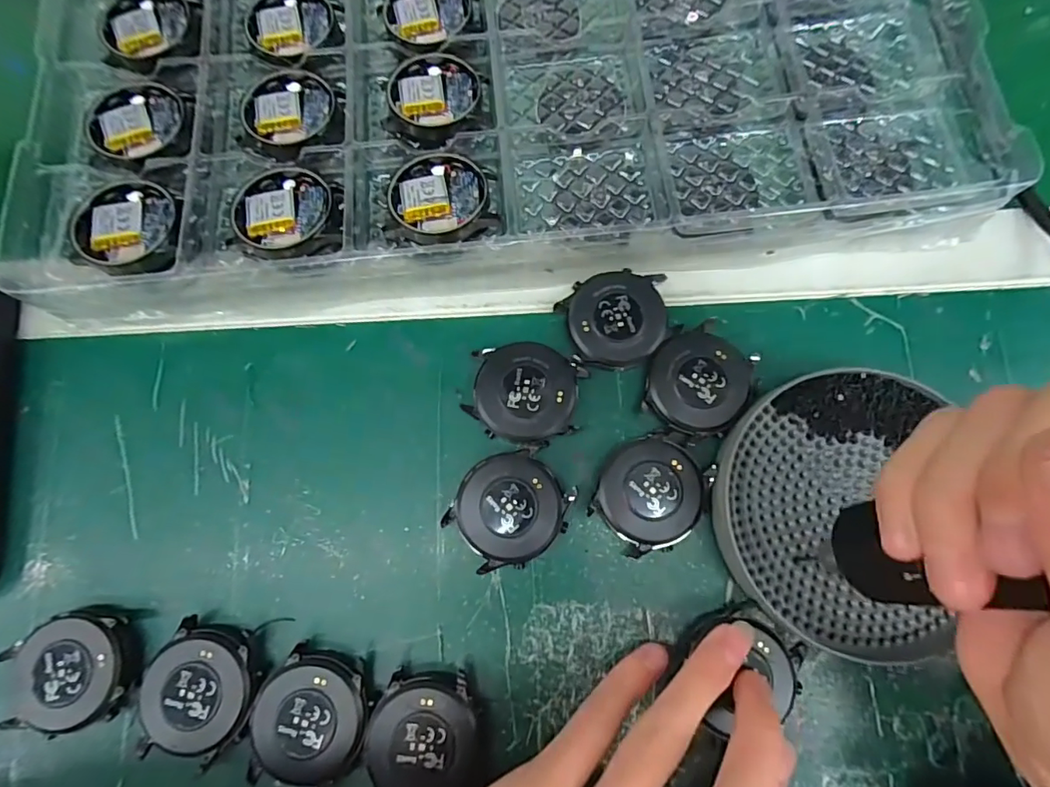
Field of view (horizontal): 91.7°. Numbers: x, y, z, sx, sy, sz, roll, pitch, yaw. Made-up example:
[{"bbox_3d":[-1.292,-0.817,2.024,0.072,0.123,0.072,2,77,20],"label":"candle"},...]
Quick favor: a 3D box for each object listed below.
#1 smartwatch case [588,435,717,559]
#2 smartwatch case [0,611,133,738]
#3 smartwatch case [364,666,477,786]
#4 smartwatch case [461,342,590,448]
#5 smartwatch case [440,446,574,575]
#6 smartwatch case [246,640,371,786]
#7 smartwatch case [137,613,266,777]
[{"bbox_3d":[0.055,0.043,0.218,0.048,0.009,0.046,-44,81,-8],"label":"smartwatch case"},{"bbox_3d":[-0.184,0.112,0.205,0.049,0.012,0.043,-14,78,-3],"label":"smartwatch case"},{"bbox_3d":[-0.040,0.135,0.201,0.041,0.014,0.048,2,78,1],"label":"smartwatch case"},{"bbox_3d":[0.000,0.000,0.227,0.047,0.009,0.043,11,78,3],"label":"smartwatch case"},{"bbox_3d":[-0.007,0.049,0.218,0.047,0.010,0.045,-40,80,-8],"label":"smartwatch case"},{"bbox_3d":[-0.085,0.131,0.202,0.043,0.012,0.052,19,79,4],"label":"smartwatch case"},{"bbox_3d":[-0.129,0.118,0.204,0.044,0.010,0.049,18,79,4],"label":"smartwatch case"}]

